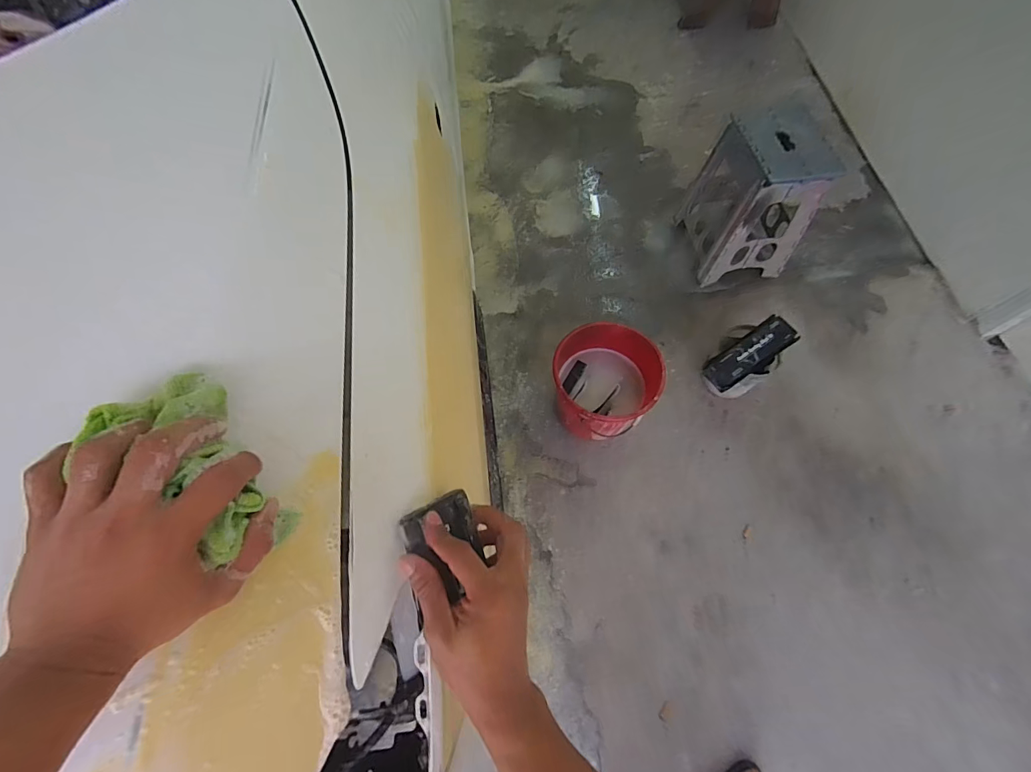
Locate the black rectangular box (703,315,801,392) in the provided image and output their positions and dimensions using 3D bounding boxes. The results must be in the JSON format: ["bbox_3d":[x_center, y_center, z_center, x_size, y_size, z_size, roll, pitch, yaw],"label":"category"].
[{"bbox_3d":[0.613,-0.085,1.146,0.272,0.054,0.105,-34,70,-14],"label":"black rectangular box"}]

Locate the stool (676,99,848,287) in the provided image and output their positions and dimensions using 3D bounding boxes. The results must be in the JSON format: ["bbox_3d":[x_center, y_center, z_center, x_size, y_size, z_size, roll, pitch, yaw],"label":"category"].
[{"bbox_3d":[0.727,-0.568,1.361,0.278,0.398,0.313,-8,66,-4],"label":"stool"}]

